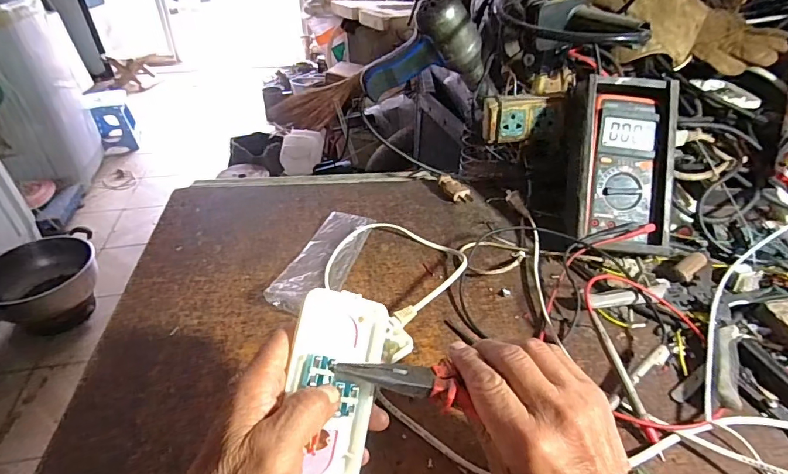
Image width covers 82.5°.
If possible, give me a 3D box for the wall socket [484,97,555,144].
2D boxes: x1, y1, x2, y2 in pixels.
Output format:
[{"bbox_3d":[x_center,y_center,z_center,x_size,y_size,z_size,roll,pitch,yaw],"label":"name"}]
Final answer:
[{"bbox_3d":[0.164,-0.157,0.594,0.088,0.056,0.027,-3,37,-4],"label":"wall socket"}]

